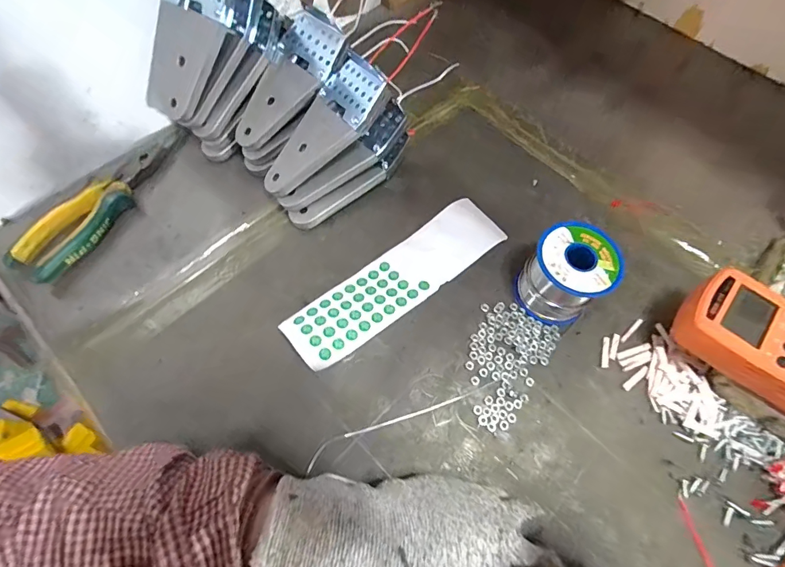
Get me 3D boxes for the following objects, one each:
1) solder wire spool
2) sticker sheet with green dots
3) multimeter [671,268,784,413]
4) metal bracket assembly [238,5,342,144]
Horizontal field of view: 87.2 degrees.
[{"bbox_3d":[0.144,-0.006,0.345,0.062,0.063,0.063,1,63,-2],"label":"solder wire spool"},{"bbox_3d":[0.008,-0.006,0.366,0.217,0.014,0.060,-37,70,-19],"label":"sticker sheet with green dots"},{"bbox_3d":[0.282,0.049,0.300,0.131,0.033,0.066,37,69,15],"label":"multimeter"},{"bbox_3d":[-0.102,-0.191,0.393,0.066,0.012,0.137,40,98,16],"label":"metal bracket assembly"}]

